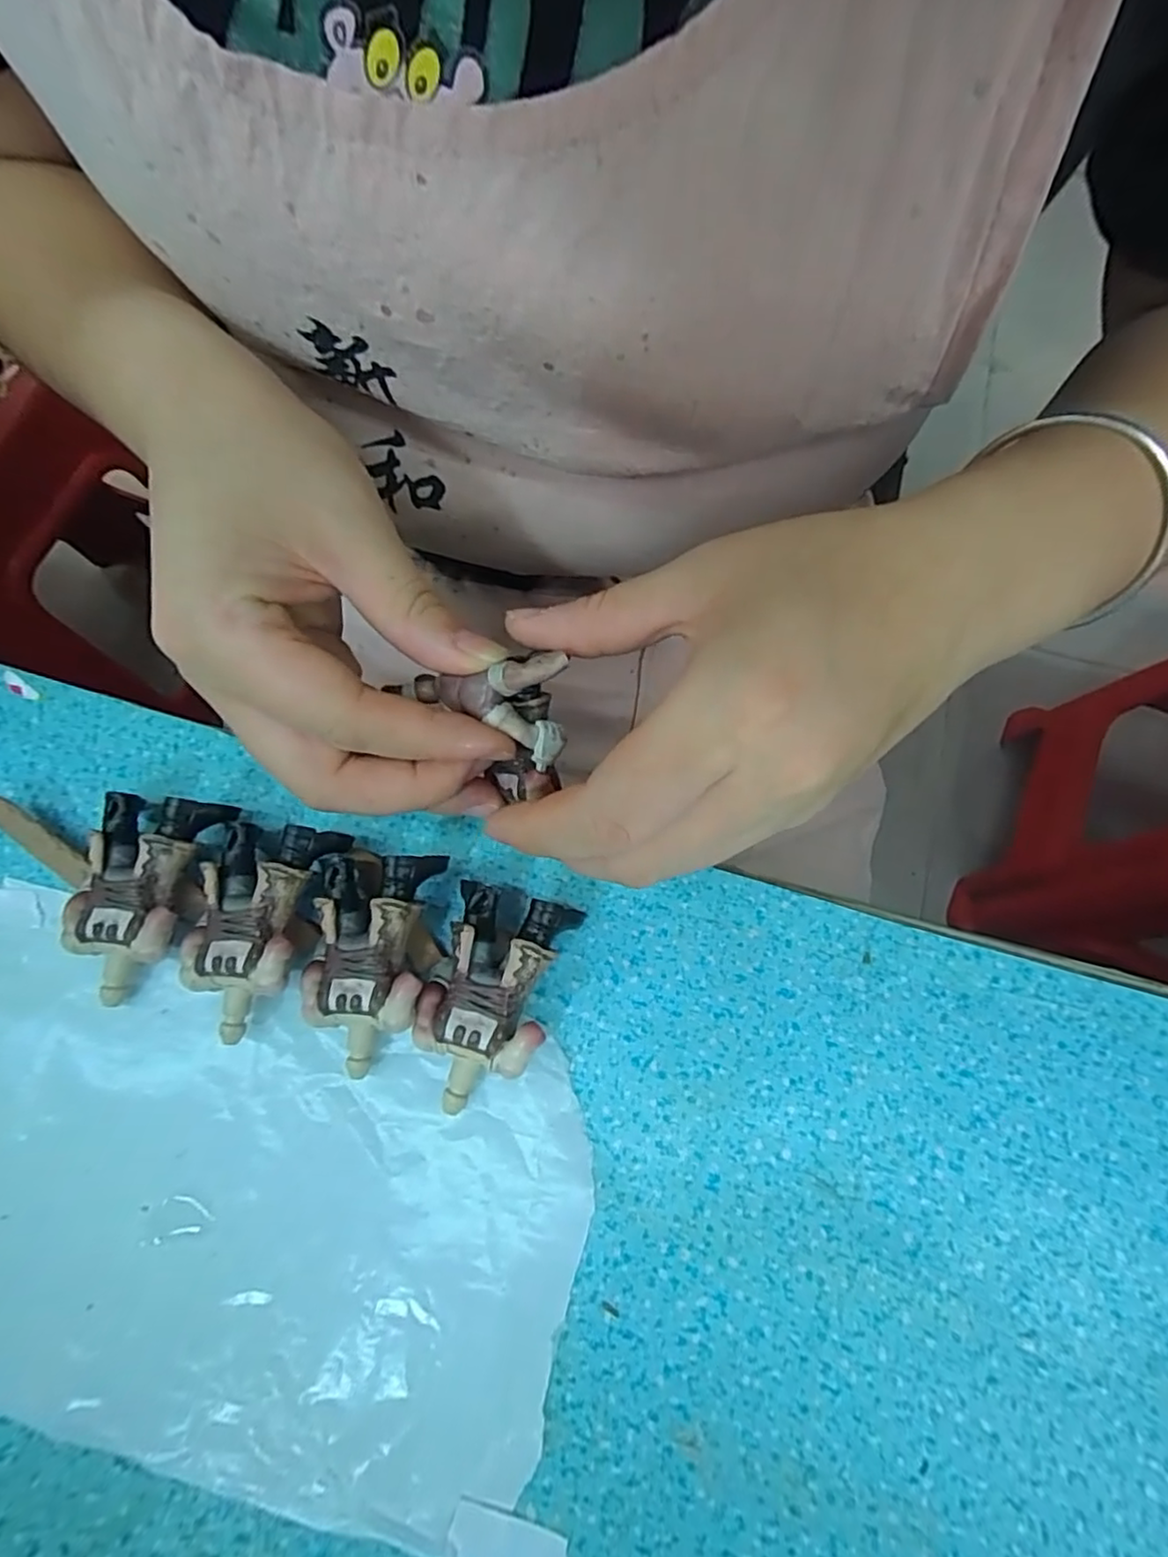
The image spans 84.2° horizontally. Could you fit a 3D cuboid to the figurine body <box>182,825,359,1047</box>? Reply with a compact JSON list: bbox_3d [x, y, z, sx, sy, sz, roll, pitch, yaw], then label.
[{"bbox_3d":[-0.094,0.042,0.186,0.033,0.022,0.059,13,72,4],"label":"figurine body"}]

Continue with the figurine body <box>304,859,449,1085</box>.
[{"bbox_3d":[-0.061,0.051,0.183,0.033,0.022,0.058,5,71,2],"label":"figurine body"}]

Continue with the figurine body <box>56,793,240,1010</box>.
[{"bbox_3d":[-0.130,0.034,0.189,0.032,0.020,0.058,10,72,3],"label":"figurine body"}]

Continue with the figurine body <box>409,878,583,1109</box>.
[{"bbox_3d":[-0.026,0.061,0.182,0.035,0.021,0.057,15,72,5],"label":"figurine body"}]

